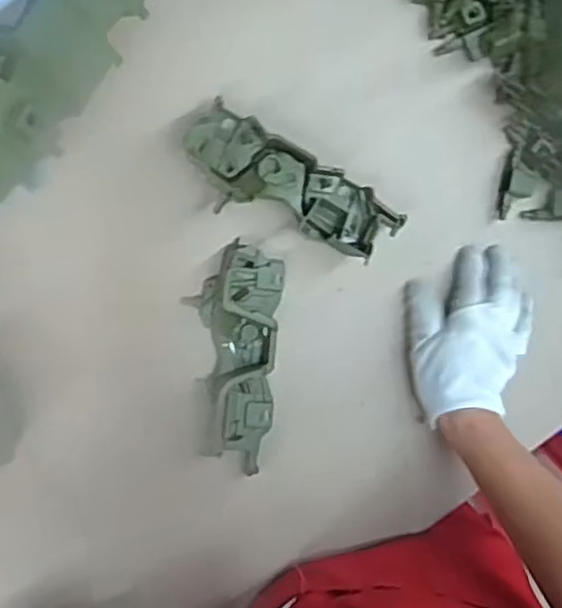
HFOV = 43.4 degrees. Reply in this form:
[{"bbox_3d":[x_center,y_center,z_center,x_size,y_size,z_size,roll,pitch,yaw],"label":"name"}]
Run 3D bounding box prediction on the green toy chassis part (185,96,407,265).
[{"bbox_3d":[0.006,-0.097,0.598,0.183,0.052,0.063,29,86,-8],"label":"green toy chassis part"}]

